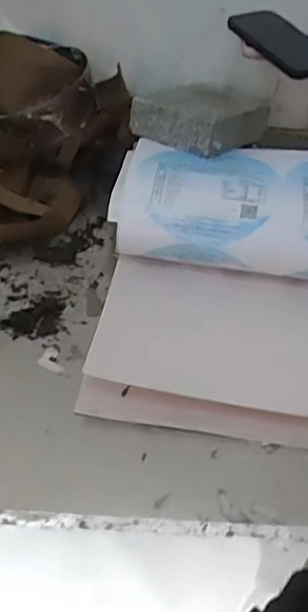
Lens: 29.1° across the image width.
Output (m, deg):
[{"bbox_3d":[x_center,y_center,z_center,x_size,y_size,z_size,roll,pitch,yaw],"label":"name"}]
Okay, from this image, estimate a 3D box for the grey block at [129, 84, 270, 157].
[{"bbox_3d":[0.056,-0.236,0.730,0.118,0.042,0.123,35,48,28],"label":"grey block"}]

